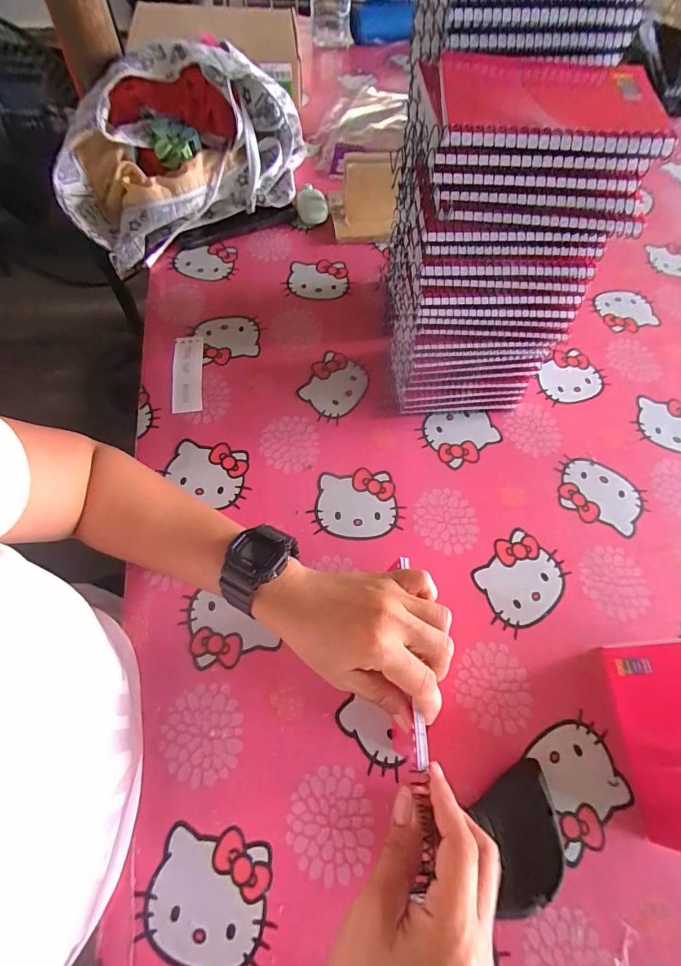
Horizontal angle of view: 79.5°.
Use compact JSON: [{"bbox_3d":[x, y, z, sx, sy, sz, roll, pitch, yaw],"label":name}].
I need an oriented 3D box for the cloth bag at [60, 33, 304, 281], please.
[{"bbox_3d":[-0.202,-0.437,0.532,0.325,0.148,0.165,-29,69,-16],"label":"cloth bag"}]

